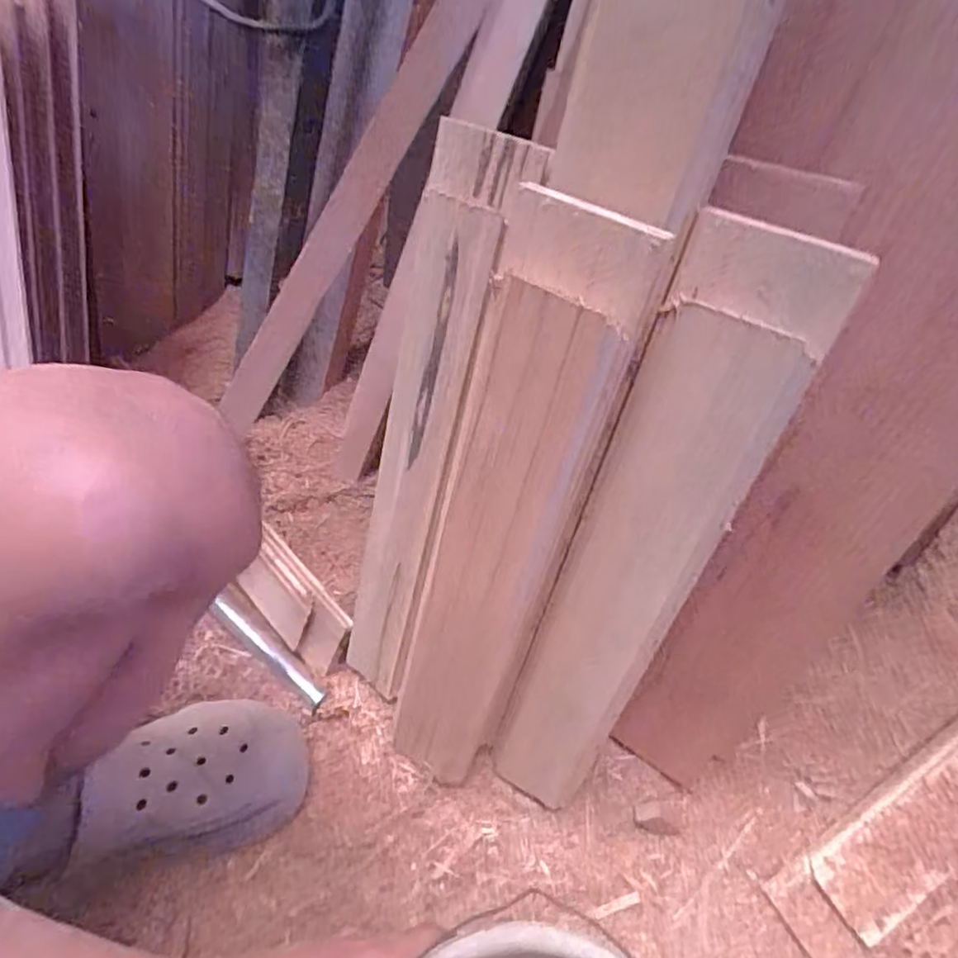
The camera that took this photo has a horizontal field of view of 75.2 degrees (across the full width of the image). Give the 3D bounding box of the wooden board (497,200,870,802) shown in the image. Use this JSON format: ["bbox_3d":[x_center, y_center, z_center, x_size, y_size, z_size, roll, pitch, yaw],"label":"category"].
[{"bbox_3d":[0.085,0.074,0.382,0.070,0.431,0.018,25,37,16],"label":"wooden board"}]

